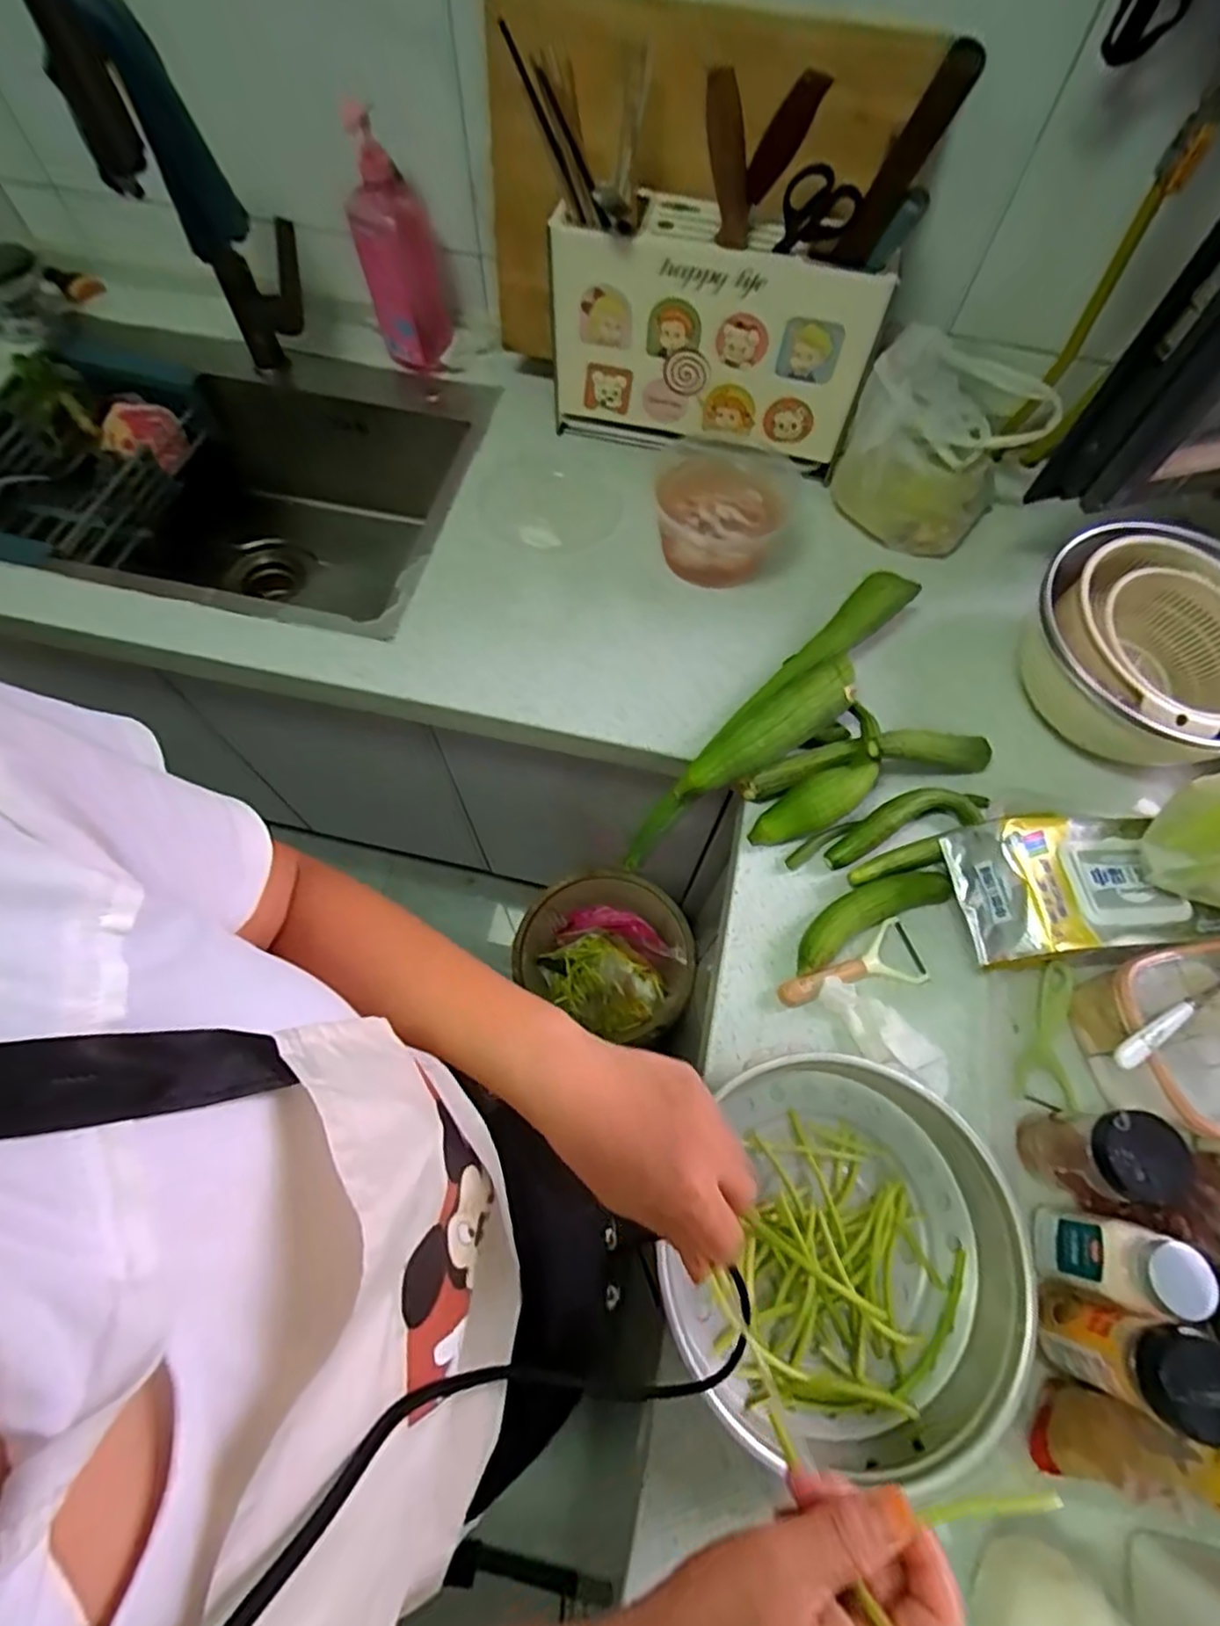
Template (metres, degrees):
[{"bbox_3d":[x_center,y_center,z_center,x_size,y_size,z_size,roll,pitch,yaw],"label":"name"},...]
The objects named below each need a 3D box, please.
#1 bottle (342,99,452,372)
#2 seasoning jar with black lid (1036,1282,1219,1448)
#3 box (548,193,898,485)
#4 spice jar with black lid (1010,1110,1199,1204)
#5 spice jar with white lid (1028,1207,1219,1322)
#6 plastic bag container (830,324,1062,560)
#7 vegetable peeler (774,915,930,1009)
[{"bbox_3d":[-0.262,-0.689,0.839,0.094,0.283,0.083,-16,67,-8],"label":"bottle"},{"bbox_3d":[0.337,0.352,0.437,0.053,0.133,0.053,1,66,-1],"label":"seasoning jar with black lid"},{"bbox_3d":[0.108,-0.527,0.777,0.348,0.243,0.074,15,67,5],"label":"box"},{"bbox_3d":[0.367,0.255,0.500,0.056,0.104,0.059,-2,66,-2],"label":"spice jar with black lid"},{"bbox_3d":[0.354,0.313,0.469,0.050,0.116,0.048,12,66,4],"label":"spice jar with white lid"},{"bbox_3d":[0.369,-0.418,0.770,0.181,0.180,0.136,29,69,11],"label":"plastic bag container"},{"bbox_3d":[0.216,0.141,0.599,0.139,0.021,0.058,-18,68,-9],"label":"vegetable peeler"}]

